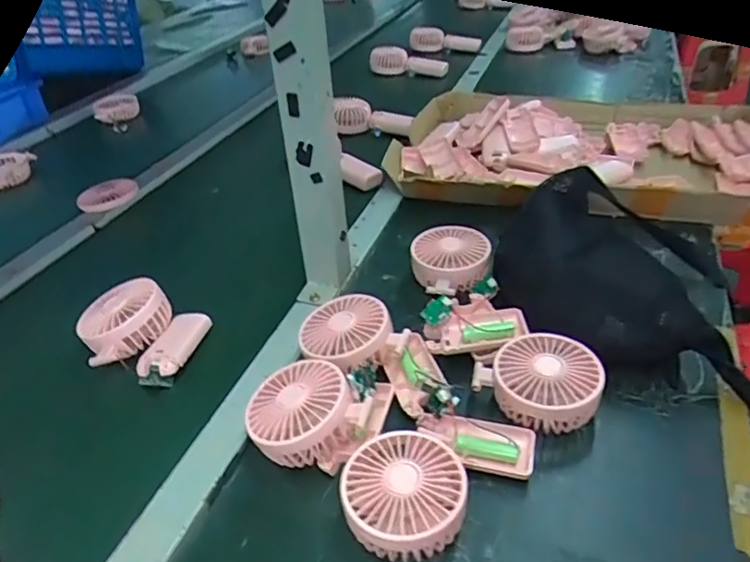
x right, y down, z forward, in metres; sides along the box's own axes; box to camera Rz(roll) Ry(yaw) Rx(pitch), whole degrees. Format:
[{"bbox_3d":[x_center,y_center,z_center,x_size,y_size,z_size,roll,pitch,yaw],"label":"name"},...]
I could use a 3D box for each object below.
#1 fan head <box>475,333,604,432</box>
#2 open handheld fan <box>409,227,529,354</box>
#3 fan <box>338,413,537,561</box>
[{"bbox_3d":[0.138,0.087,0.481,0.100,0.046,0.079,16,41,27],"label":"fan head"},{"bbox_3d":[0.091,0.008,0.590,0.091,0.049,0.177,-5,36,1],"label":"open handheld fan"},{"bbox_3d":[0.047,0.139,0.422,0.153,0.046,0.089,-30,43,-30],"label":"fan"}]

